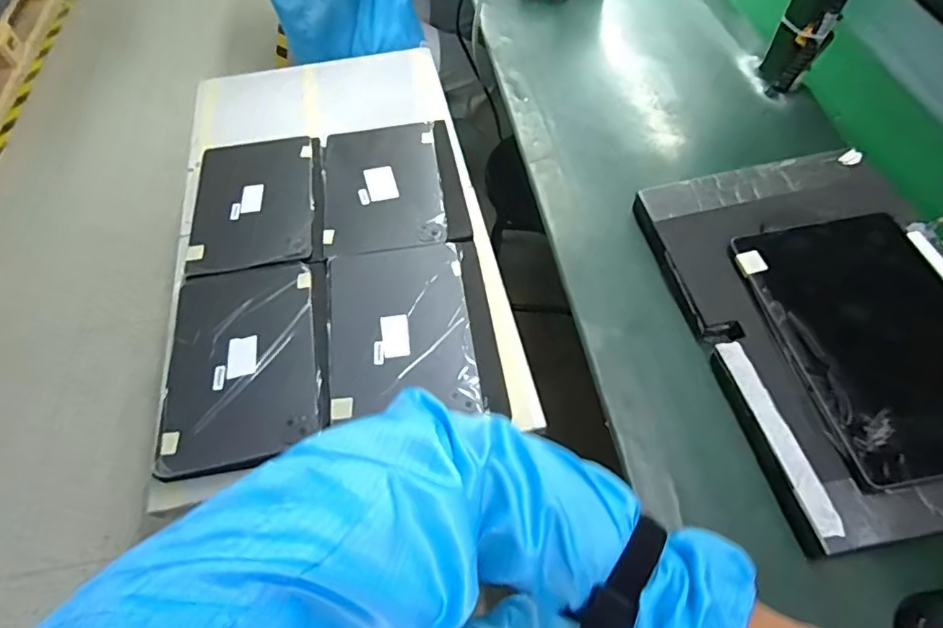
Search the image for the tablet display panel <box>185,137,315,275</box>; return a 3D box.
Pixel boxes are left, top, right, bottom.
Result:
[{"bbox_3d":[-0.319,-0.167,0.805,0.173,0.016,0.256,-9,57,-4],"label":"tablet display panel"}]

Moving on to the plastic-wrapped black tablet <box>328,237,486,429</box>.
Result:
[{"bbox_3d":[-0.089,0.009,0.675,0.169,0.015,0.240,-7,57,-3],"label":"plastic-wrapped black tablet"}]

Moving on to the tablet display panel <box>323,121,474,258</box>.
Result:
[{"bbox_3d":[-0.117,-0.194,0.814,0.199,0.012,0.251,-8,57,-4],"label":"tablet display panel"}]

